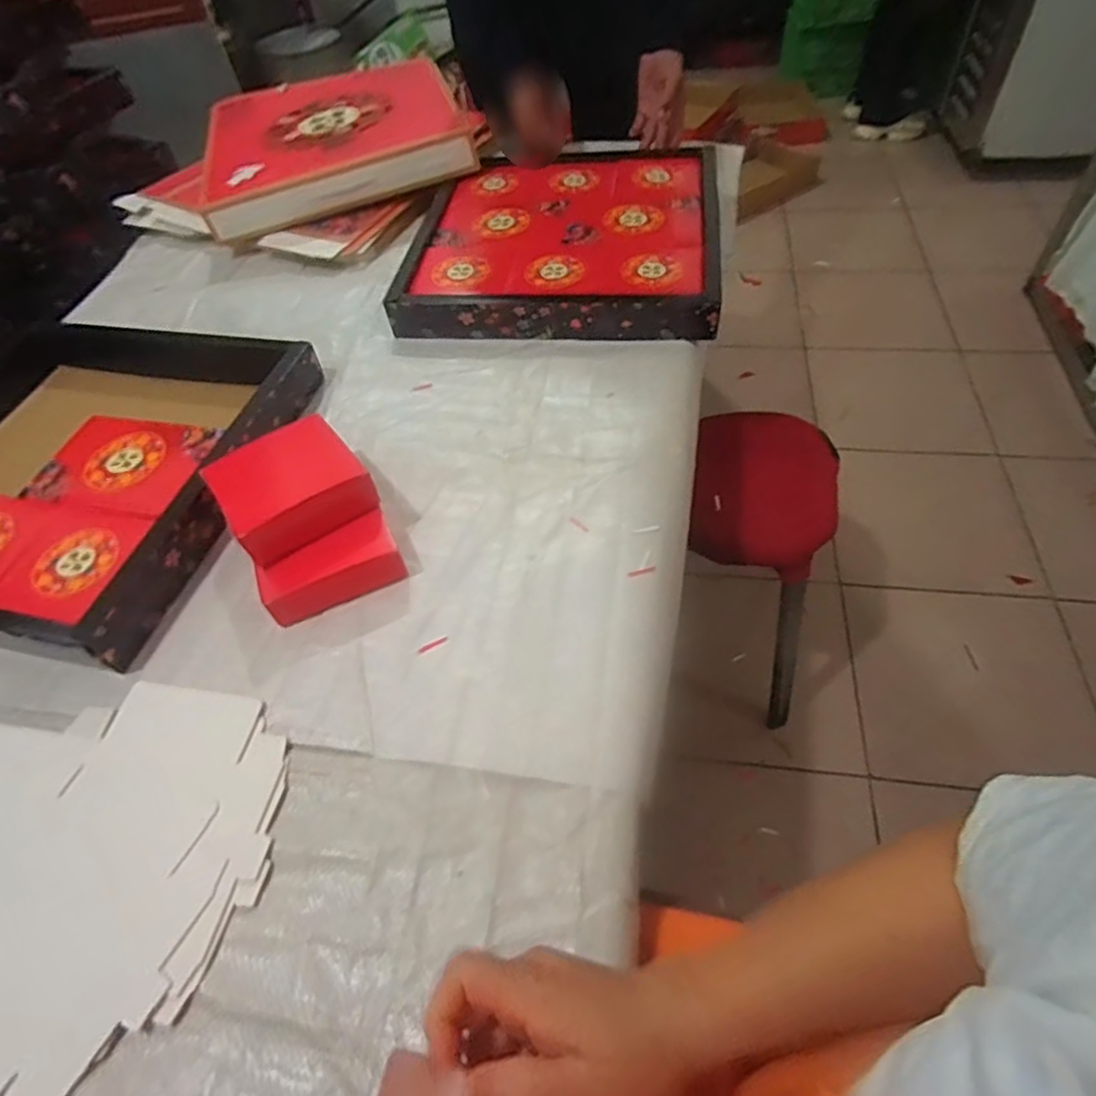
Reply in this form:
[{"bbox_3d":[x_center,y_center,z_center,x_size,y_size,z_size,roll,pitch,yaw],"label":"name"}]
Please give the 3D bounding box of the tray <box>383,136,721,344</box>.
[{"bbox_3d":[0.027,-0.454,0.935,0.428,0.059,0.414,5,55,8],"label":"tray"}]

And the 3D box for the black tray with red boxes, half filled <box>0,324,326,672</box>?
[{"bbox_3d":[-0.548,-0.105,0.727,0.456,0.056,0.438,10,56,12],"label":"black tray with red boxes, half filled"}]

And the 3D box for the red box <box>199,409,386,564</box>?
[{"bbox_3d":[-0.254,-0.065,0.629,0.130,0.036,0.136,-34,56,-18],"label":"red box"}]

